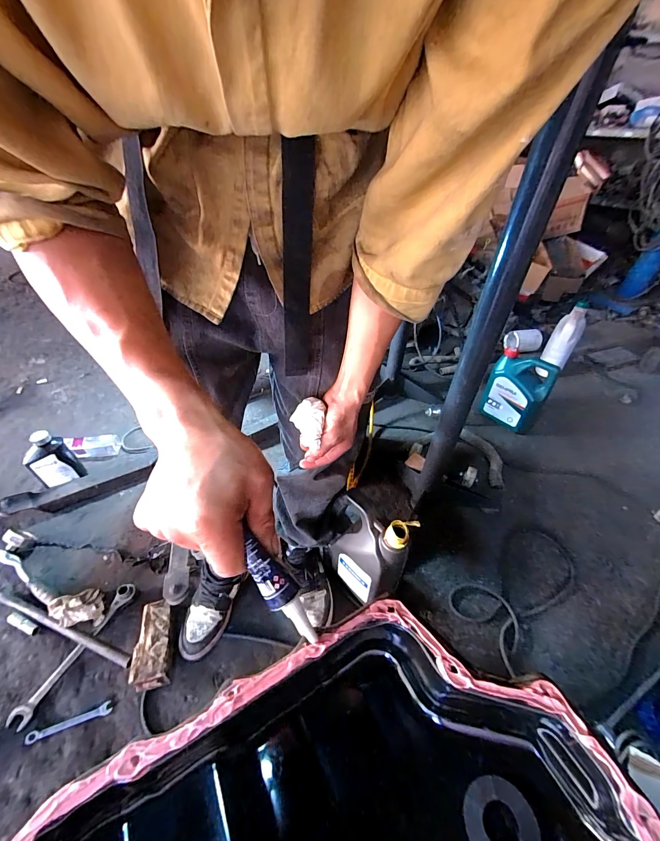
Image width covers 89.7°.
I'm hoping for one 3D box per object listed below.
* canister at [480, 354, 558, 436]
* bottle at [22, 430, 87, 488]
[{"bbox_3d":[0.732,-0.106,1.306,0.216,0.275,0.114,33,51,29],"label":"canister"},{"bbox_3d":[-0.817,0.116,0.969,0.054,0.184,0.106,31,50,28],"label":"bottle"}]

